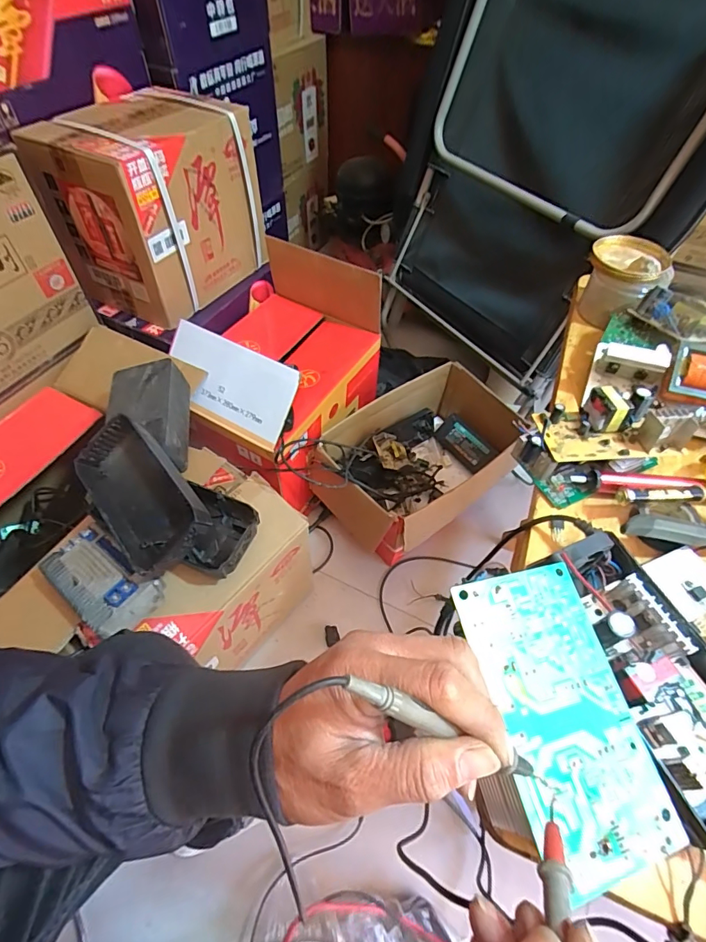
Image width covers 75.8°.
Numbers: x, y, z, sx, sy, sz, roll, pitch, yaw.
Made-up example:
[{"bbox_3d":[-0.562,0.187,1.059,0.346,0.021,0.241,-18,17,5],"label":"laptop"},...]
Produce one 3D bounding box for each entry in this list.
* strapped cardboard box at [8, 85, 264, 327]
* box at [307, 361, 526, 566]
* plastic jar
[{"bbox_3d":[-0.357,-0.500,0.870,0.227,0.296,0.327,22,56,14],"label":"strapped cardboard box"},{"bbox_3d":[0.149,-0.023,0.976,0.472,0.188,0.276,-32,61,-22],"label":"box"},{"bbox_3d":[0.322,-0.226,0.548,0.092,0.082,0.080,31,59,19],"label":"plastic jar"}]

